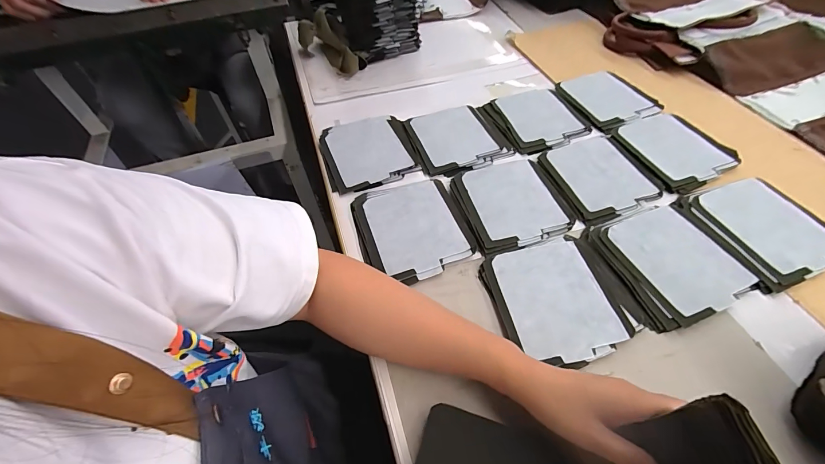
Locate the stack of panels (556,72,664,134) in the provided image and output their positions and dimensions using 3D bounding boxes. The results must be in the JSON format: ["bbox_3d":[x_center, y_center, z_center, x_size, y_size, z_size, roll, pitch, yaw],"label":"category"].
[{"bbox_3d":[0.343,-0.239,0.623,0.133,0.012,0.148,-20,54,-13],"label":"stack of panels"}]

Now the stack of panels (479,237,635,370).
[{"bbox_3d":[0.156,0.075,0.391,0.128,0.012,0.140,-13,52,-8],"label":"stack of panels"}]

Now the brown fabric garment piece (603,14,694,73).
[{"bbox_3d":[0.473,-0.378,0.707,0.074,0.047,0.177,-36,59,-24],"label":"brown fabric garment piece"}]

